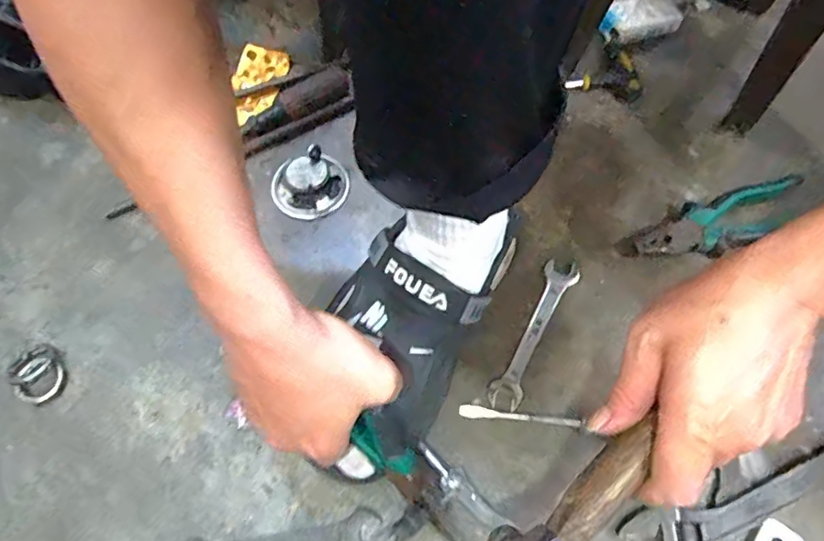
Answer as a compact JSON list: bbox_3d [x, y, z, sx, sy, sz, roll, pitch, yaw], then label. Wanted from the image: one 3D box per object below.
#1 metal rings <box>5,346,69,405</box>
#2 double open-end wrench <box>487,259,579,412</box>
[{"bbox_3d":[-0.300,0.082,0.428,0.038,0.013,0.045,-41,72,-20],"label":"metal rings"},{"bbox_3d":[0.105,0.051,0.461,0.028,0.005,0.147,28,65,11],"label":"double open-end wrench"}]

